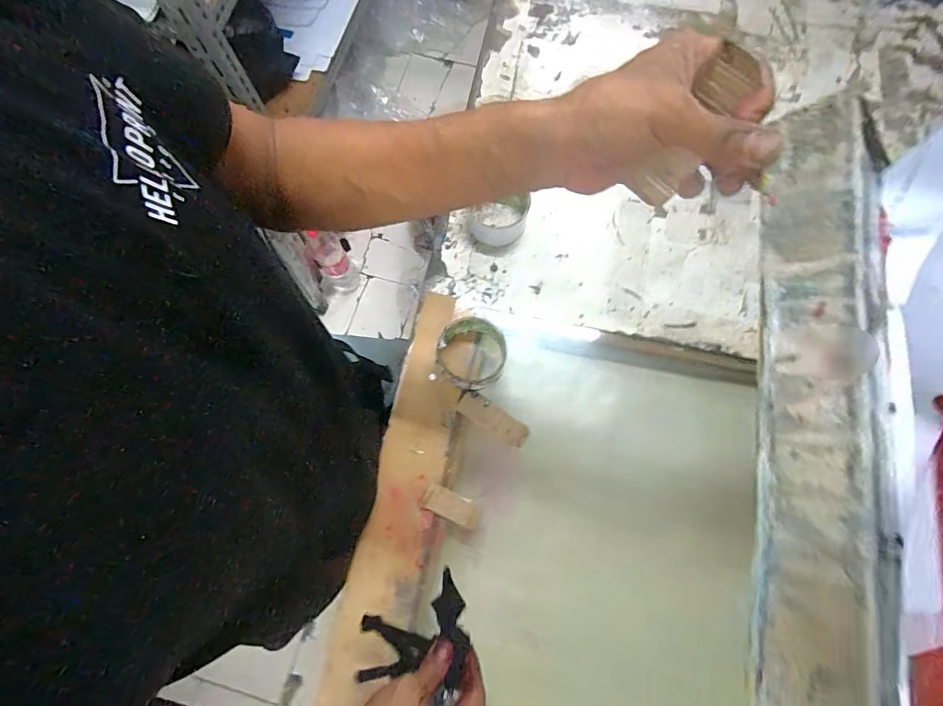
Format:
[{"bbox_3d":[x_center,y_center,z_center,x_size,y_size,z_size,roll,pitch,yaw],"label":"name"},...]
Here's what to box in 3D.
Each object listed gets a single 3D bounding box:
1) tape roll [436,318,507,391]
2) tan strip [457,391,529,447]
[{"bbox_3d":[0.001,0.002,0.553,0.081,0.052,0.083,0,75,1],"label":"tape roll"},{"bbox_3d":[0.026,0.081,0.554,0.091,0.012,0.032,32,78,8],"label":"tan strip"}]

